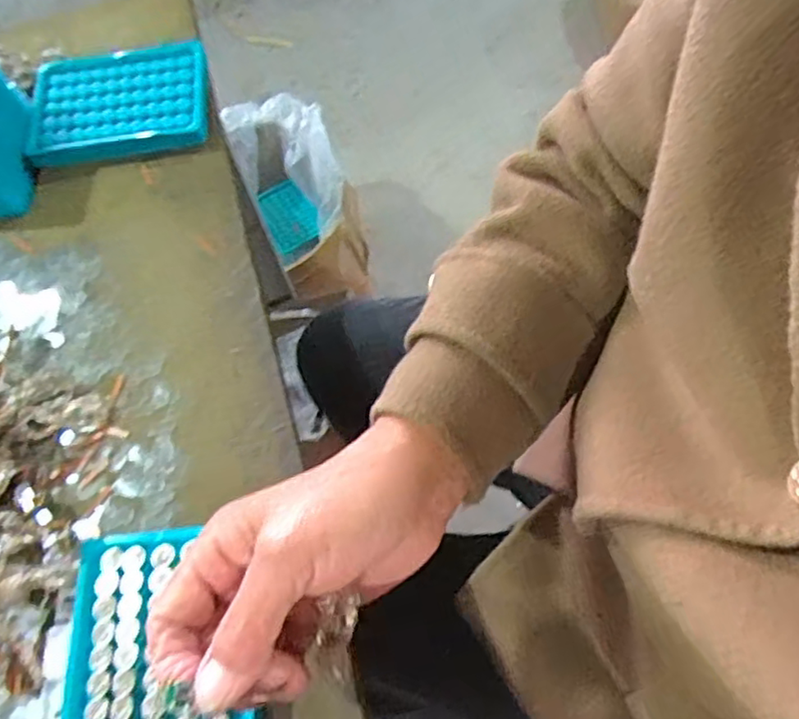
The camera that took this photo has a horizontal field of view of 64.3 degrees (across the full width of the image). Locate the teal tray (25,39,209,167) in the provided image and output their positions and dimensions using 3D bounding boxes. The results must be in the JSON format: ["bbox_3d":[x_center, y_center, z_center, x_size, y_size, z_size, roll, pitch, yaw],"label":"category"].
[{"bbox_3d":[-0.215,-0.199,0.490,0.131,0.016,0.097,-10,63,-1],"label":"teal tray"}]

